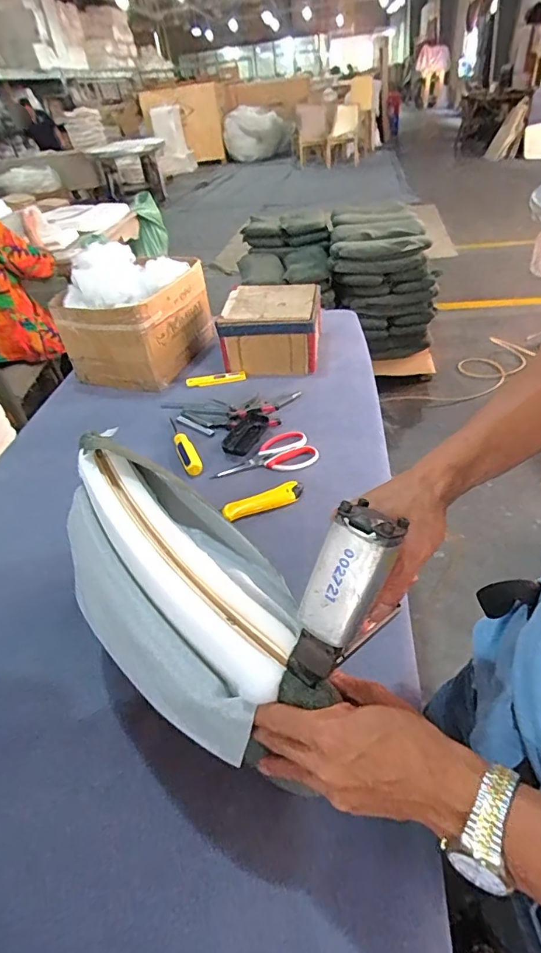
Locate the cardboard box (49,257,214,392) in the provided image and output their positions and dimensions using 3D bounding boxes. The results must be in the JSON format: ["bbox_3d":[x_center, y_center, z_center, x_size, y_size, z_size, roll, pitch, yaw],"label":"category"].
[{"bbox_3d":[-0.304,-0.362,1.132,0.236,0.201,0.306,16,45,26],"label":"cardboard box"}]

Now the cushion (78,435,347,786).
[{"bbox_3d":[-0.101,0.090,0.449,0.146,0.102,0.362,-28,50,-27],"label":"cushion"}]

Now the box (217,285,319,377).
[{"bbox_3d":[0.005,-0.348,1.112,0.220,0.137,0.208,-3,40,6],"label":"box"}]

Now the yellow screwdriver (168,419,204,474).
[{"bbox_3d":[-0.169,-0.067,0.898,0.032,0.025,0.200,-19,41,-13],"label":"yellow screwdriver"}]

